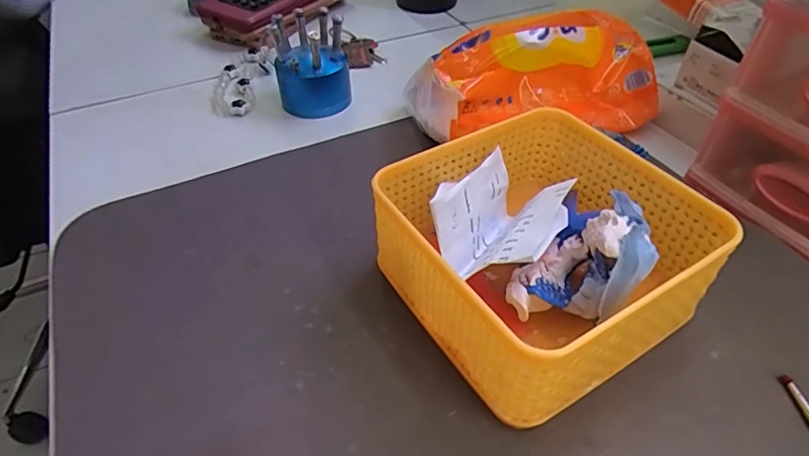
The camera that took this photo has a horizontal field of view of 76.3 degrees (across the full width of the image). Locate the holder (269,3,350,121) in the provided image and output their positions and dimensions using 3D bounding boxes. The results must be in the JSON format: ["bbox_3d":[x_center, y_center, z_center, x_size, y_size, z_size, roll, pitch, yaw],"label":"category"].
[{"bbox_3d":[-0.076,-0.134,0.417,0.056,0.068,0.057,-8,44,-7],"label":"holder"}]

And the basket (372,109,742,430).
[{"bbox_3d":[0.068,0.009,0.264,0.135,0.066,0.131,-23,48,-21],"label":"basket"}]

